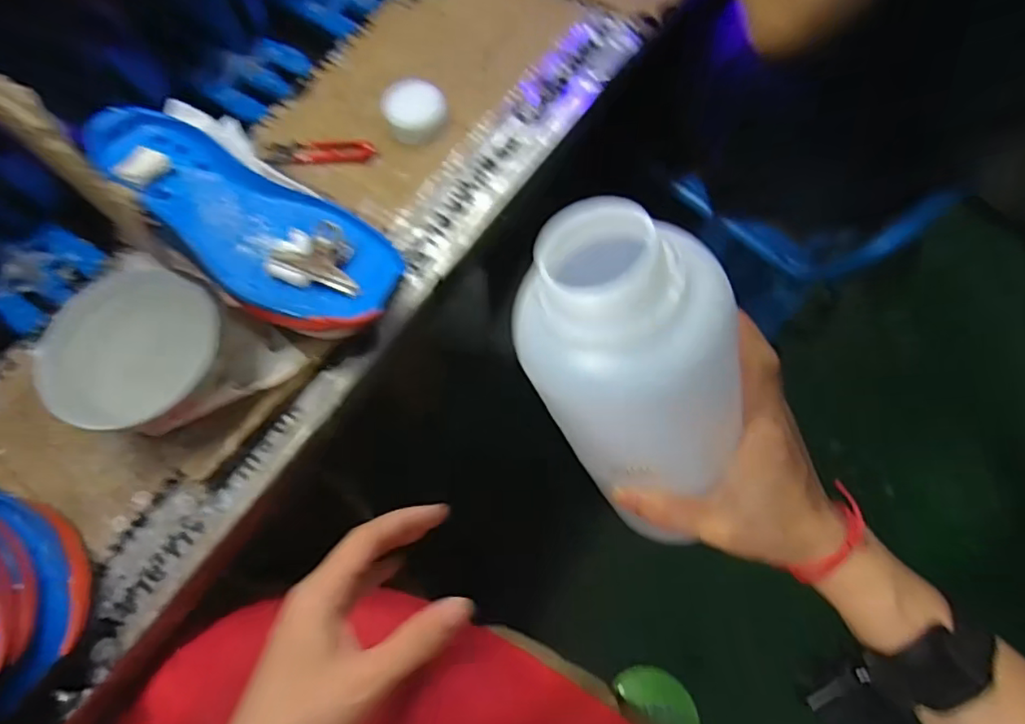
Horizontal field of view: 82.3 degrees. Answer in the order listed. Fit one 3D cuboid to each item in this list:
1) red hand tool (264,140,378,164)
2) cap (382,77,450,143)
[{"bbox_3d":[-0.164,-0.182,0.504,0.093,0.007,0.027,-1,69,1],"label":"red hand tool"},{"bbox_3d":[-0.082,-0.216,0.505,0.053,0.026,0.046,-12,70,-3],"label":"cap"}]

